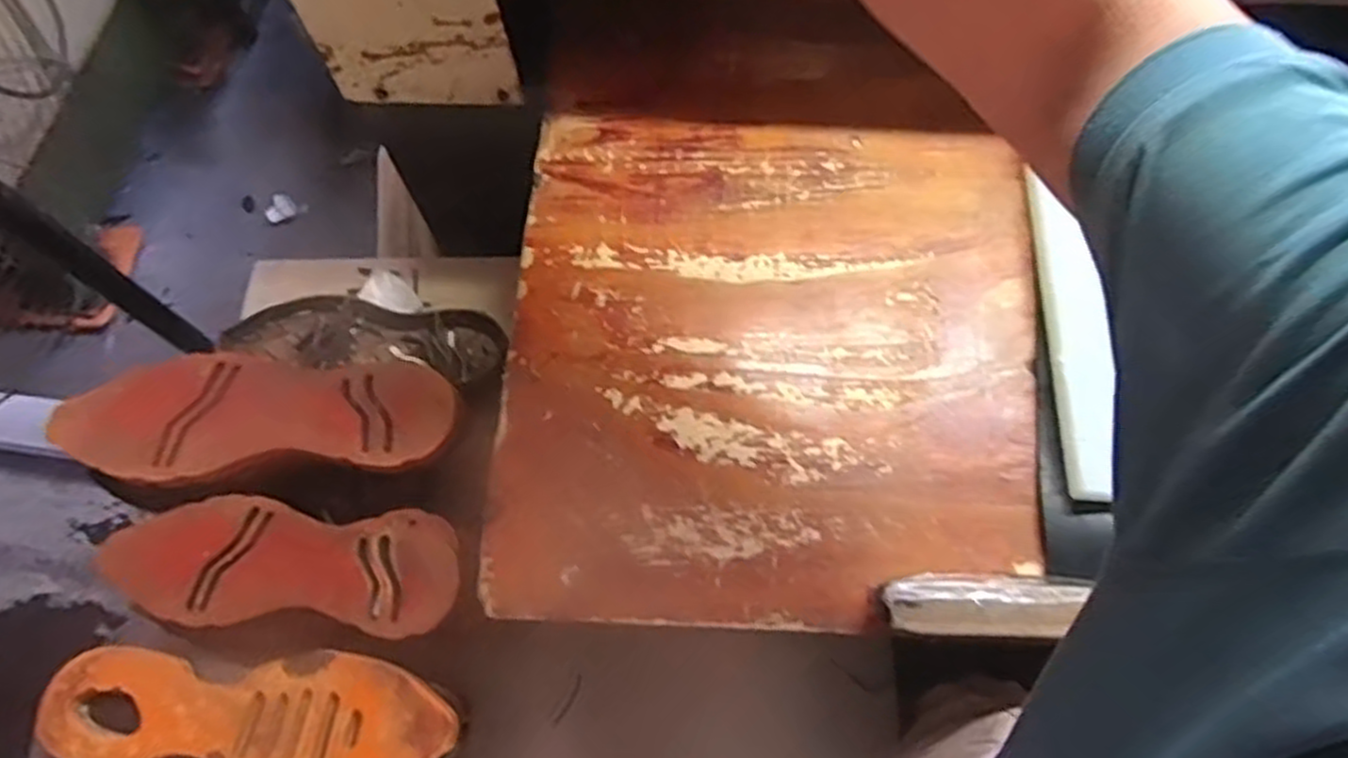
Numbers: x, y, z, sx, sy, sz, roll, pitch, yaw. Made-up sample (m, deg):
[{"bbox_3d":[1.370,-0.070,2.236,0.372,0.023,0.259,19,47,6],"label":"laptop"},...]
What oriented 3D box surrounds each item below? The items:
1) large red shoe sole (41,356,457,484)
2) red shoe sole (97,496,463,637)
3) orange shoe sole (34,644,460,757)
[{"bbox_3d":[-0.340,0.026,0.621,0.318,0.025,0.108,-4,66,0],"label":"large red shoe sole"},{"bbox_3d":[-0.301,0.143,0.587,0.266,0.029,0.093,1,66,3],"label":"red shoe sole"},{"bbox_3d":[-0.307,0.247,0.539,0.297,0.014,0.096,1,66,3],"label":"orange shoe sole"}]

